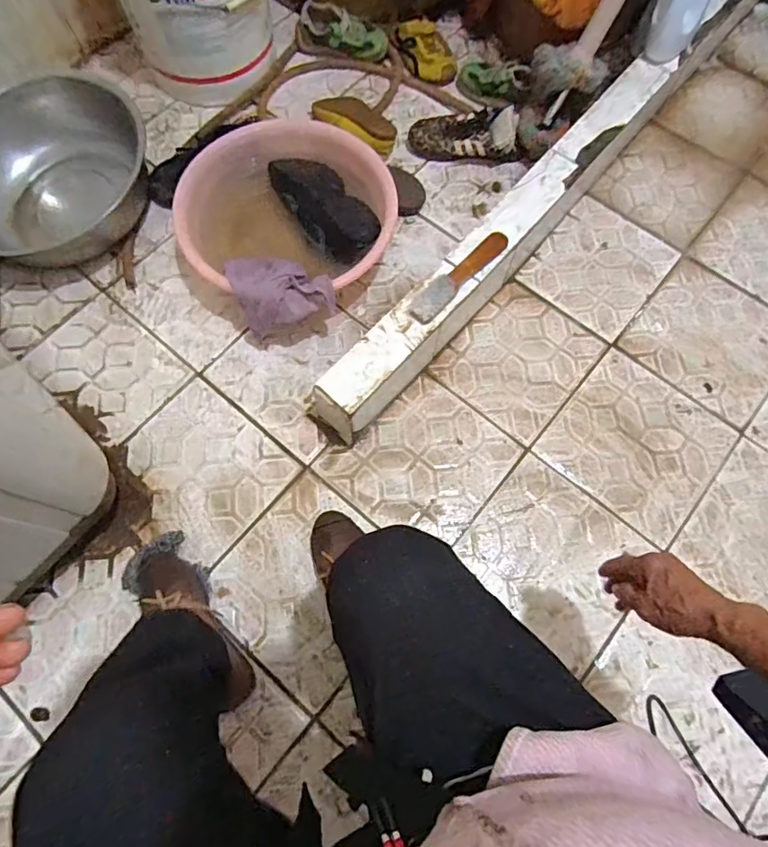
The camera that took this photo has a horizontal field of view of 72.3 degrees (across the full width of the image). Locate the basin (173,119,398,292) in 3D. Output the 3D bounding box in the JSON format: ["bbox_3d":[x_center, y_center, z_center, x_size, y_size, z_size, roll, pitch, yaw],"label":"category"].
[{"bbox_3d":[-0.164,-0.350,0.926,0.351,0.125,0.320,0,71,0],"label":"basin"}]

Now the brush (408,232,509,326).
[{"bbox_3d":[0.116,-0.237,0.811,0.046,0.030,0.206,42,76,13],"label":"brush"}]

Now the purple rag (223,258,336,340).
[{"bbox_3d":[-0.173,-0.231,0.859,0.142,0.083,0.173,-24,73,-8],"label":"purple rag"}]

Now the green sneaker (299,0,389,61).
[{"bbox_3d":[-0.084,-0.818,1.105,0.188,0.076,0.064,8,71,3],"label":"green sneaker"}]

